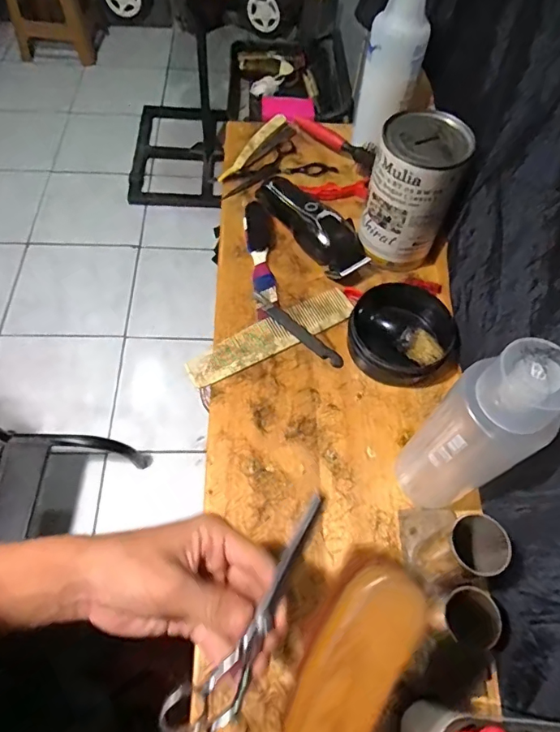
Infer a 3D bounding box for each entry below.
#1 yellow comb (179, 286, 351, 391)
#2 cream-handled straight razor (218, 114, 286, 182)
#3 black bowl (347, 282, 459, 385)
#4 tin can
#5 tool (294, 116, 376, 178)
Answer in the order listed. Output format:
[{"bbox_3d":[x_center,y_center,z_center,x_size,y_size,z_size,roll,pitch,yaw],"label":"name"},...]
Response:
[{"bbox_3d":[-0.008,-0.031,0.482,0.186,0.006,0.040,-27,77,-18],"label":"yellow comb"},{"bbox_3d":[-0.033,-0.295,0.624,0.022,0.015,0.153,27,62,11],"label":"cream-handled straight razor"},{"bbox_3d":[0.127,-0.035,0.474,0.100,0.047,0.096,2,60,-3],"label":"black bowl"},{"bbox_3d":[0.133,-0.176,0.487,0.080,0.139,0.070,11,60,2],"label":"tin can"},{"bbox_3d":[0.076,-0.305,0.640,0.032,0.027,0.181,-23,47,-16],"label":"tool"}]

